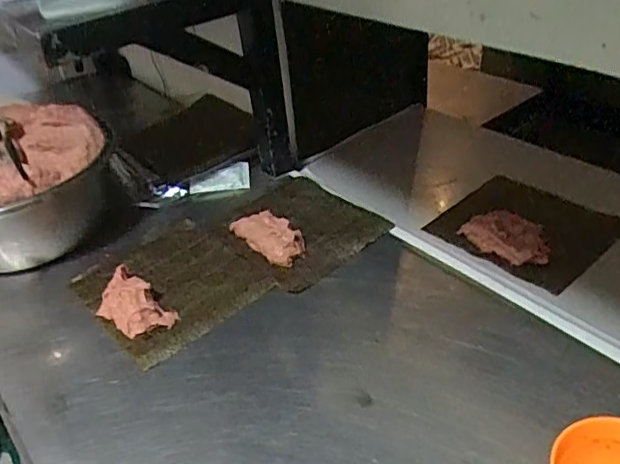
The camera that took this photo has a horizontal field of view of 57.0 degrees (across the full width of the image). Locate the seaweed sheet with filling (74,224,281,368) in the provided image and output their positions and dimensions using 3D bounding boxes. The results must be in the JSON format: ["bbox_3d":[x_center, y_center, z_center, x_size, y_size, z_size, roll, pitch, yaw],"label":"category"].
[{"bbox_3d":[-0.173,0.053,0.716,0.196,0.035,0.205,-28,41,-27],"label":"seaweed sheet with filling"}]

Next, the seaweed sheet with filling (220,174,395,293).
[{"bbox_3d":[-0.018,-0.017,0.785,0.182,0.030,0.201,-31,42,-30],"label":"seaweed sheet with filling"}]

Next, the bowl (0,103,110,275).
[{"bbox_3d":[-0.413,-0.051,0.780,0.233,0.180,0.212,-3,36,5],"label":"bowl"}]

